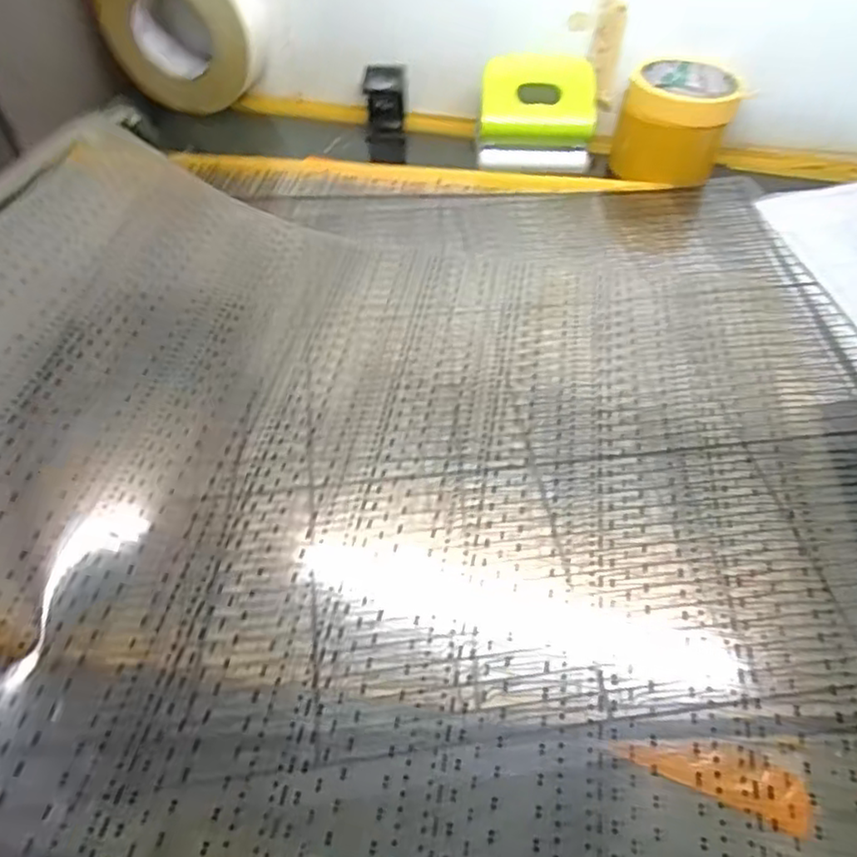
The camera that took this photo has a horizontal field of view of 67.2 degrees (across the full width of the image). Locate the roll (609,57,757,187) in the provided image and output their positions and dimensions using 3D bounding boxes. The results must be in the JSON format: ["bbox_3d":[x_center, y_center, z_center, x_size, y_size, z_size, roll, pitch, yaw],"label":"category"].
[{"bbox_3d":[0.214,-0.268,0.562,0.089,0.071,0.085,15,51,11],"label":"roll"}]

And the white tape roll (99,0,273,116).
[{"bbox_3d":[-0.230,-0.375,0.608,0.151,0.133,0.047,3,49,1],"label":"white tape roll"}]

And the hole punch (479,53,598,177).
[{"bbox_3d":[0.096,-0.280,0.570,0.099,0.070,0.053,4,49,2],"label":"hole punch"}]

